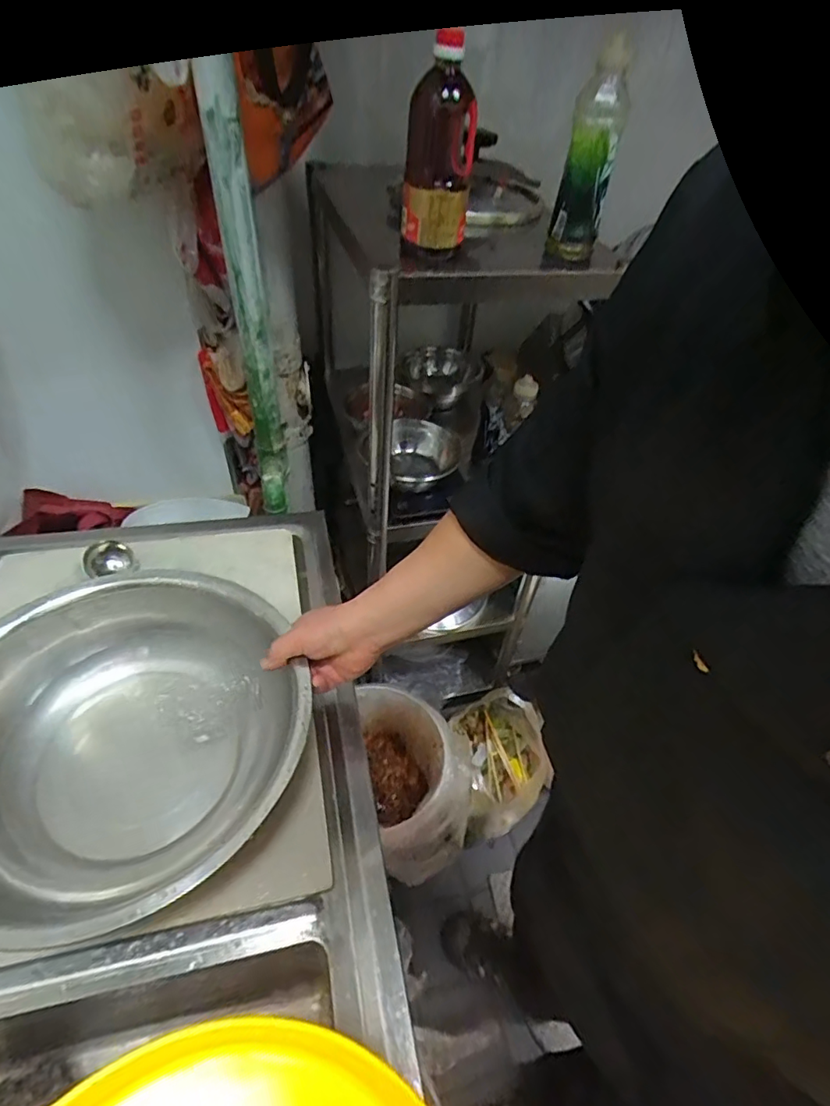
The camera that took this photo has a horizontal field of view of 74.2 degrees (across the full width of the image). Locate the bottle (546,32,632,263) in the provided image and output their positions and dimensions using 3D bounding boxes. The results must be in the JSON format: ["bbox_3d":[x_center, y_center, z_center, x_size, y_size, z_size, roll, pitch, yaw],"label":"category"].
[{"bbox_3d":[0.216,-0.497,0.692,0.064,0.219,0.063,-5,46,-10],"label":"bottle"}]

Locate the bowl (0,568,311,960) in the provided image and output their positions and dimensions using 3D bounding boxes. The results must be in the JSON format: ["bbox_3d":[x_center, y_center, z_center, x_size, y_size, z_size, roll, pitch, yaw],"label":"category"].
[{"bbox_3d":[-0.297,0.194,0.578,0.355,0.115,0.364,2,45,-2],"label":"bowl"}]

